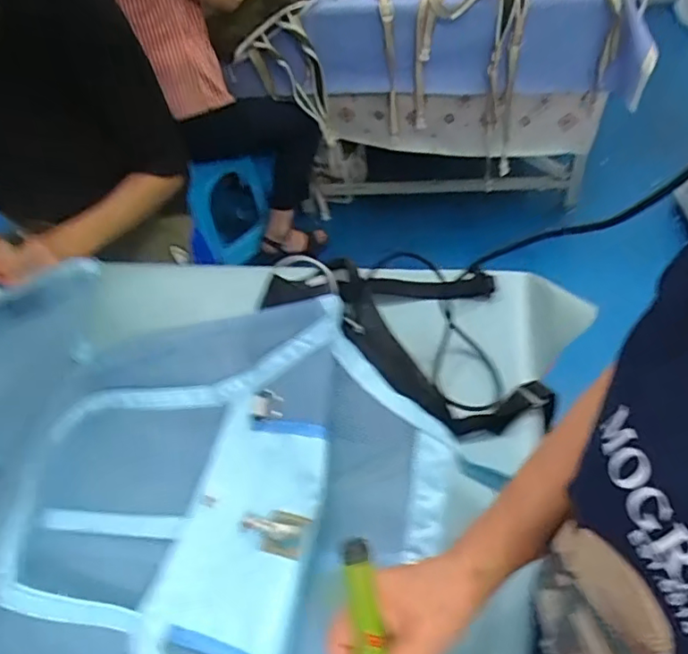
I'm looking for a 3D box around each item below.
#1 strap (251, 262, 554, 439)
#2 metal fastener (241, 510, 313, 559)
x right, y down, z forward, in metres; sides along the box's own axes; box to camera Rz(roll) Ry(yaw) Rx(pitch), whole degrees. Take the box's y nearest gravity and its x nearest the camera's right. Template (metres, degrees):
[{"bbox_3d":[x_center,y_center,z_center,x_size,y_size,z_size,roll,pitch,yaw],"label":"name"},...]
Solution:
[{"bbox_3d":[0.059,-0.002,0.625,0.272,0.095,0.265,-13,46,-3],"label":"strap"},{"bbox_3d":[-0.061,0.175,0.480,0.061,0.016,0.035,6,49,15],"label":"metal fastener"}]

